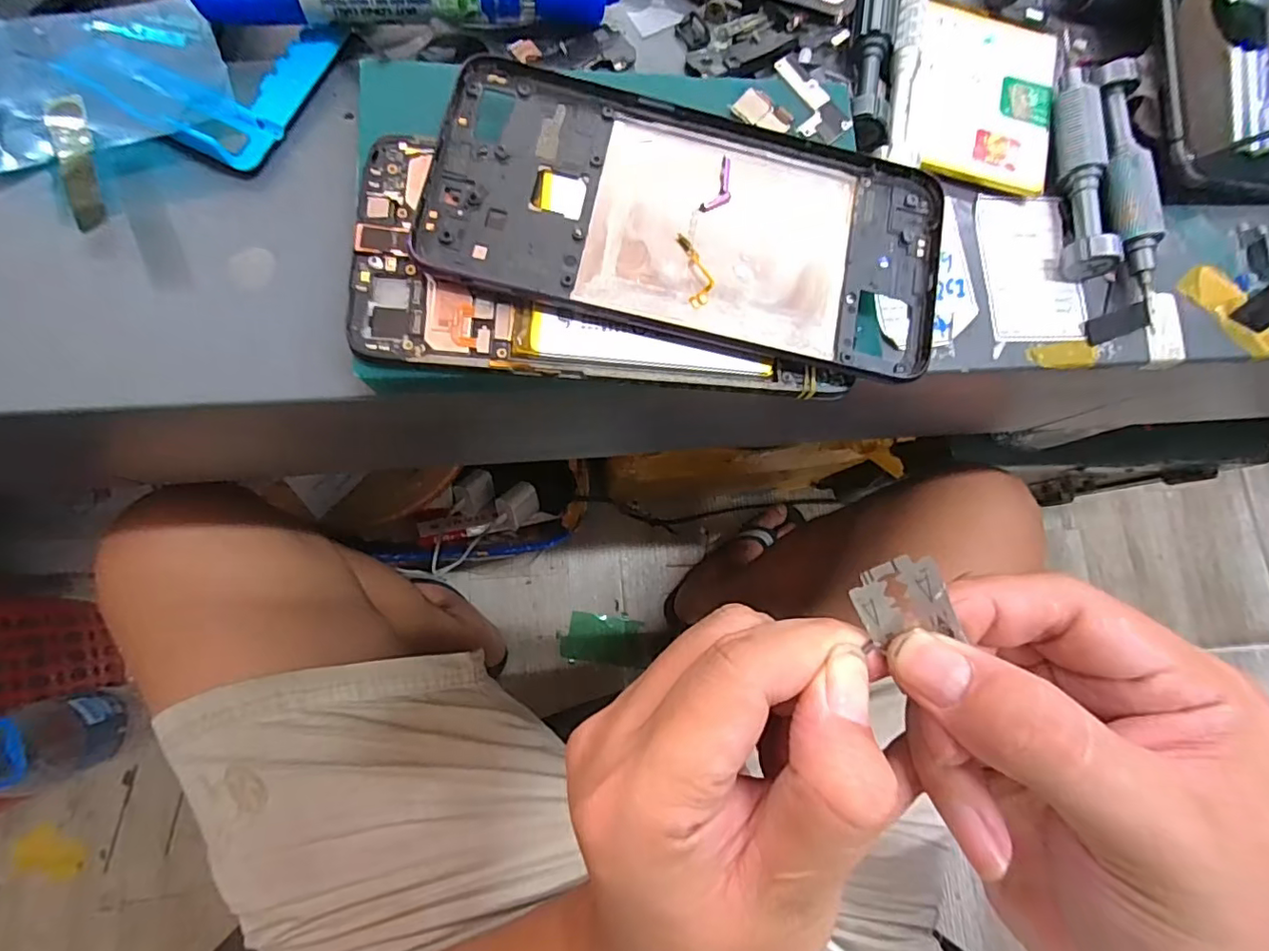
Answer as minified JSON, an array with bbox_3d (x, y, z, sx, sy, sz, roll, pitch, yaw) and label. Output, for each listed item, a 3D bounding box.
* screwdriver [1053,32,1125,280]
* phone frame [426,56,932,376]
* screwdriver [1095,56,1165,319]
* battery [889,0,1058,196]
[{"bbox_3d":[0.172,-0.126,0.216,0.014,0.015,0.102,7,80,-5],"label":"screwdriver"},{"bbox_3d":[0.018,-0.078,0.173,0.154,0.004,0.073,12,79,-5],"label":"phone frame"},{"bbox_3d":[0.190,-0.113,0.216,0.012,0.013,0.098,-3,80,-7],"label":"screwdriver"},{"bbox_3d":[0.135,-0.148,0.219,0.061,0.008,0.087,16,78,-6],"label":"battery"}]

